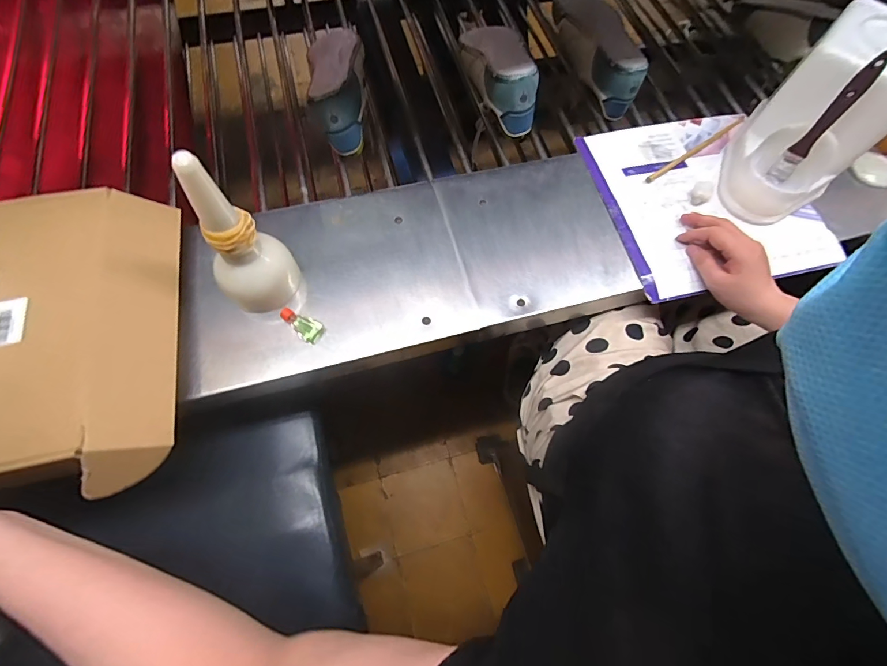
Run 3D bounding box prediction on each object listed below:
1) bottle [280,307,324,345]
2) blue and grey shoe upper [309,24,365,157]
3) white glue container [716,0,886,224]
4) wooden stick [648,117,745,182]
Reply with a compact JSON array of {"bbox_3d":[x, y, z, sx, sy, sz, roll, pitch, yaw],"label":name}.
[{"bbox_3d":[-0.171,-0.008,0.478,0.053,0.017,0.026,24,69,6],"label":"bottle"},{"bbox_3d":[-0.164,-0.394,0.617,0.077,0.079,0.223,-9,69,-7],"label":"blue and grey shoe upper"},{"bbox_3d":[0.497,-0.281,0.528,0.229,0.163,0.130,-41,76,-17],"label":"white glue container"},{"bbox_3d":[0.392,-0.285,0.611,0.240,0.007,0.009,-34,74,-15],"label":"wooden stick"}]

